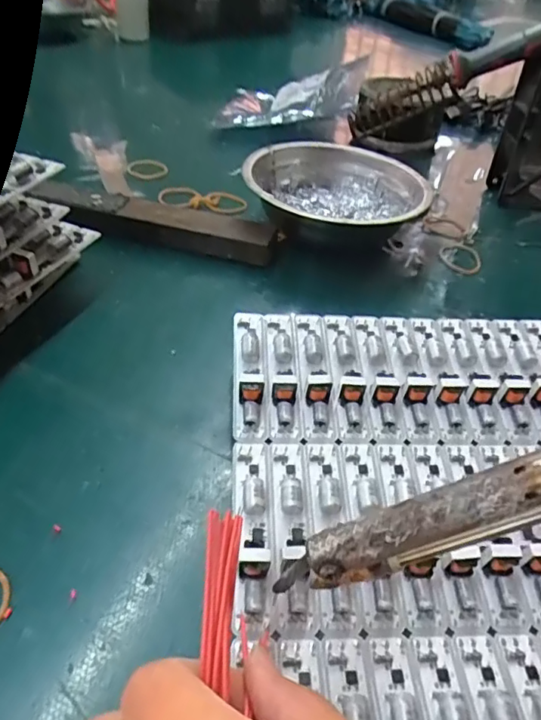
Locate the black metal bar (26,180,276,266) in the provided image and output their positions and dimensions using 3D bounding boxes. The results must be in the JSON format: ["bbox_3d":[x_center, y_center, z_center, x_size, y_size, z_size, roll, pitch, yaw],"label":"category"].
[{"bbox_3d":[-0.081,-0.094,0.372,0.170,0.022,0.029,12,41,8],"label":"black metal bar"}]

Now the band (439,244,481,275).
[{"bbox_3d":[0.132,-0.072,0.380,0.028,0.004,0.039,15,42,11],"label":"band"}]

